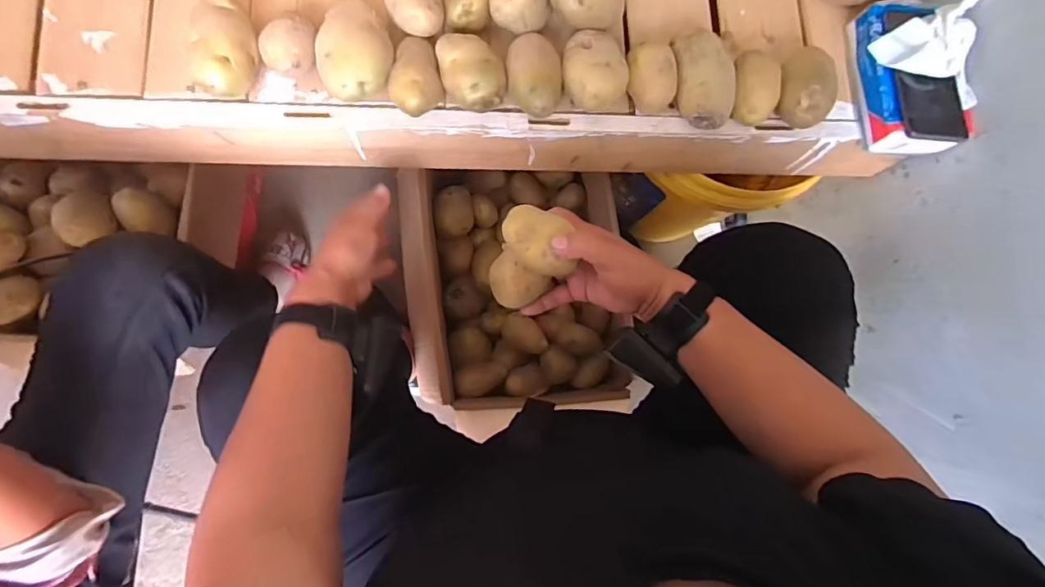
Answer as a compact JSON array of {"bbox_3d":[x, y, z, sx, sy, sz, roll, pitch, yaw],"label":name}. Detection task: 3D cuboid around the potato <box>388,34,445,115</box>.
[{"bbox_3d":[-0.107,-0.214,0.507,0.050,0.051,0.072,-14,85,-7],"label":"potato"}]

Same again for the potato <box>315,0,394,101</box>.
[{"bbox_3d":[-0.166,-0.236,0.505,0.071,0.050,0.094,-17,85,-7],"label":"potato"}]

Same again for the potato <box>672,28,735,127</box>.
[{"bbox_3d":[0.185,-0.219,0.532,0.054,0.053,0.096,-6,84,-6],"label":"potato"}]

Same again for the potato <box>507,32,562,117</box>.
[{"bbox_3d":[0.012,-0.212,0.513,0.052,0.055,0.073,-4,84,-6],"label":"potato"}]

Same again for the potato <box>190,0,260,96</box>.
[{"bbox_3d":[-0.279,-0.232,0.488,0.050,0.063,0.090,-9,84,-7],"label":"potato"}]

